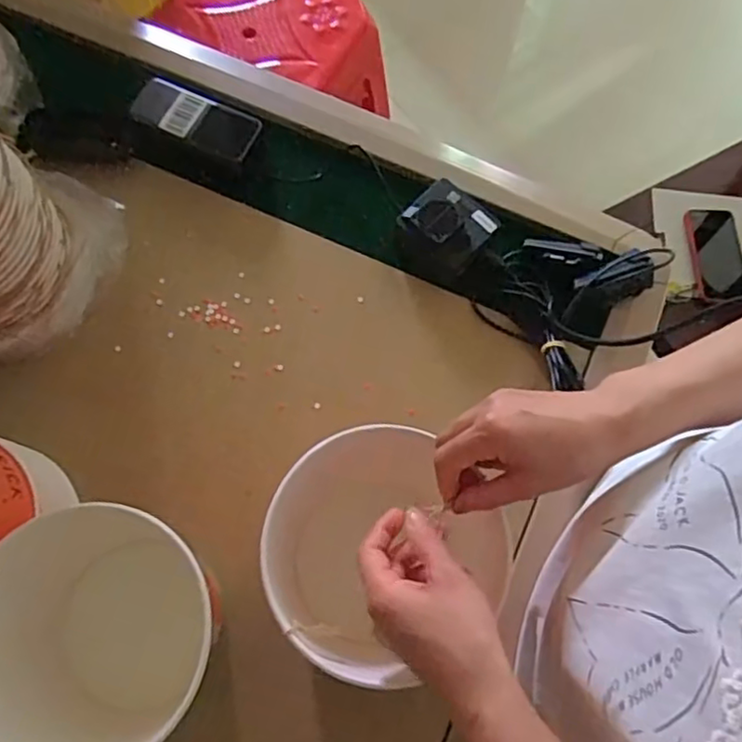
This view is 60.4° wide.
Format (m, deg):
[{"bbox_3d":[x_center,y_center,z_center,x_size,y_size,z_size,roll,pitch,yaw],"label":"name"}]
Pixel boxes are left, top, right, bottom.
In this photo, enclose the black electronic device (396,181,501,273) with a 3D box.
[{"bbox_3d":[0.075,-0.139,0.620,0.077,0.037,0.070,43,76,12],"label":"black electronic device"}]

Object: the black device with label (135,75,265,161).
[{"bbox_3d":[-0.173,-0.254,0.638,0.121,0.012,0.050,21,80,-1],"label":"black device with label"}]

